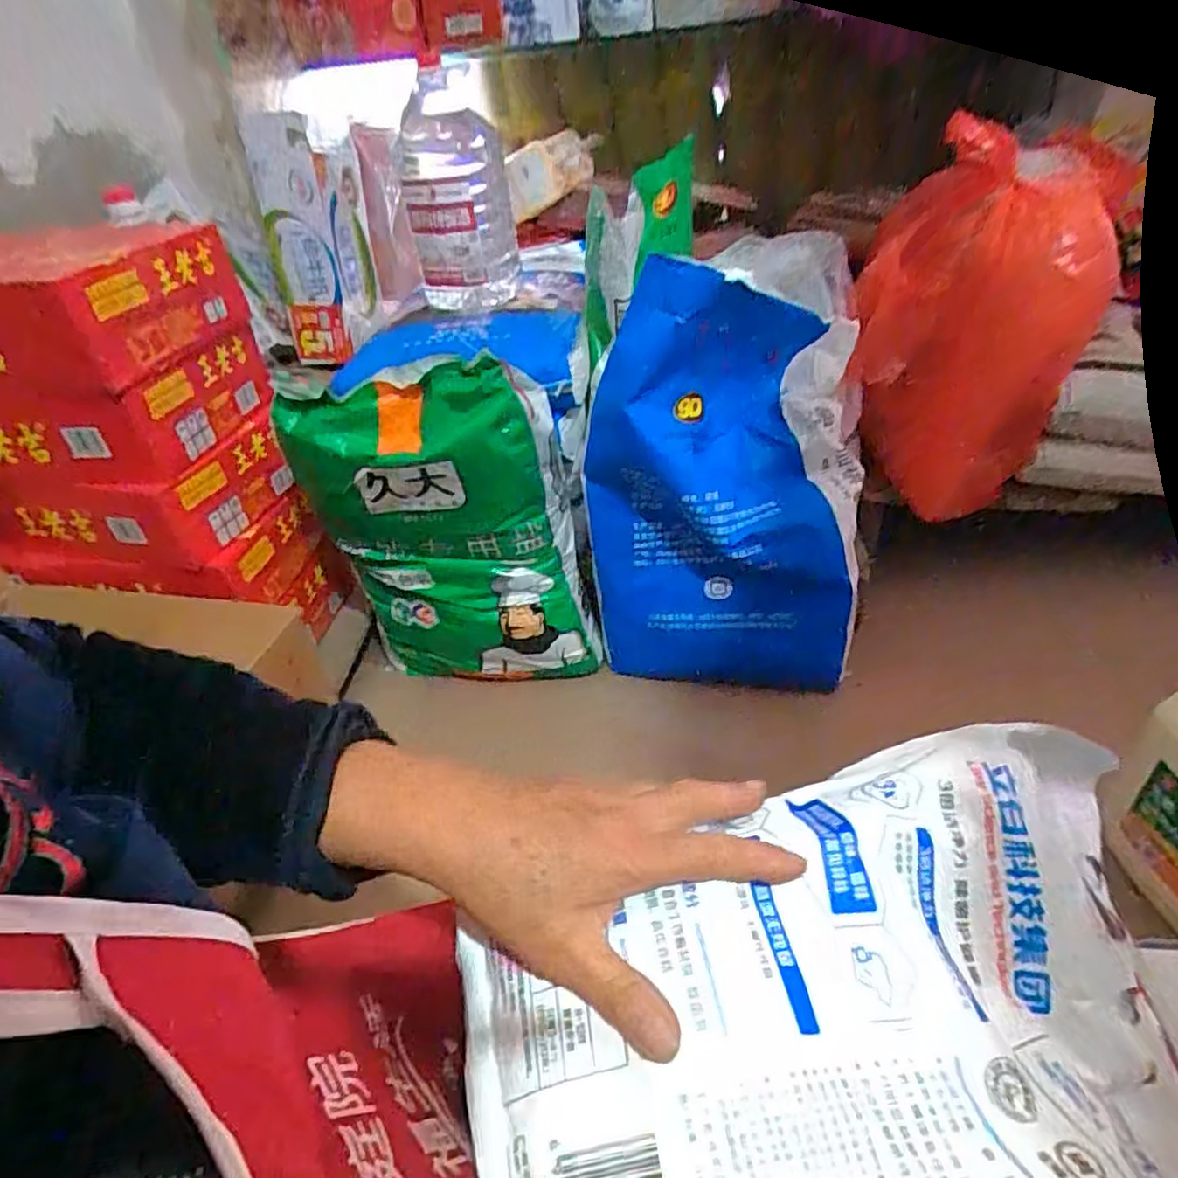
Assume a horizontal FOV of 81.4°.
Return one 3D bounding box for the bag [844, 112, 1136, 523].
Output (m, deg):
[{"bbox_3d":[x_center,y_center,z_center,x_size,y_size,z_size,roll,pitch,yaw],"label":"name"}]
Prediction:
[{"bbox_3d":[0.533,-0.351,0.981,0.310,0.460,0.169,16,41,25],"label":"bag"}]

